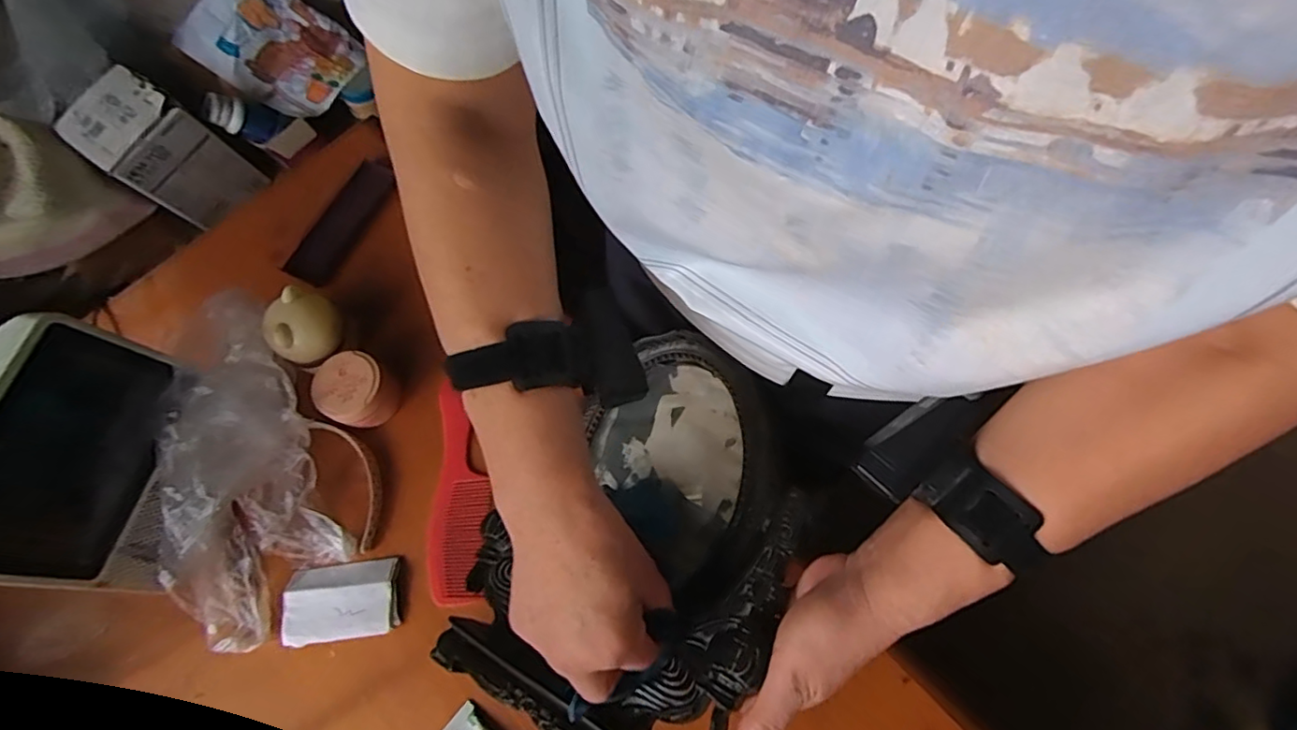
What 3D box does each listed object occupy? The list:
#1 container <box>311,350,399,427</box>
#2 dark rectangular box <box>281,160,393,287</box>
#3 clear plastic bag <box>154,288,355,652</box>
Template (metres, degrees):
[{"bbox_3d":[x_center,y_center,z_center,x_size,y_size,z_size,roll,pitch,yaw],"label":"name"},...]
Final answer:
[{"bbox_3d":[-0.273,0.026,0.550,0.058,0.049,0.059,-2,69,4],"label":"container"},{"bbox_3d":[-0.328,-0.155,0.635,0.043,0.007,0.155,24,69,2],"label":"dark rectangular box"},{"bbox_3d":[-0.347,0.080,0.509,0.129,0.057,0.304,-10,82,-4],"label":"clear plastic bag"}]

